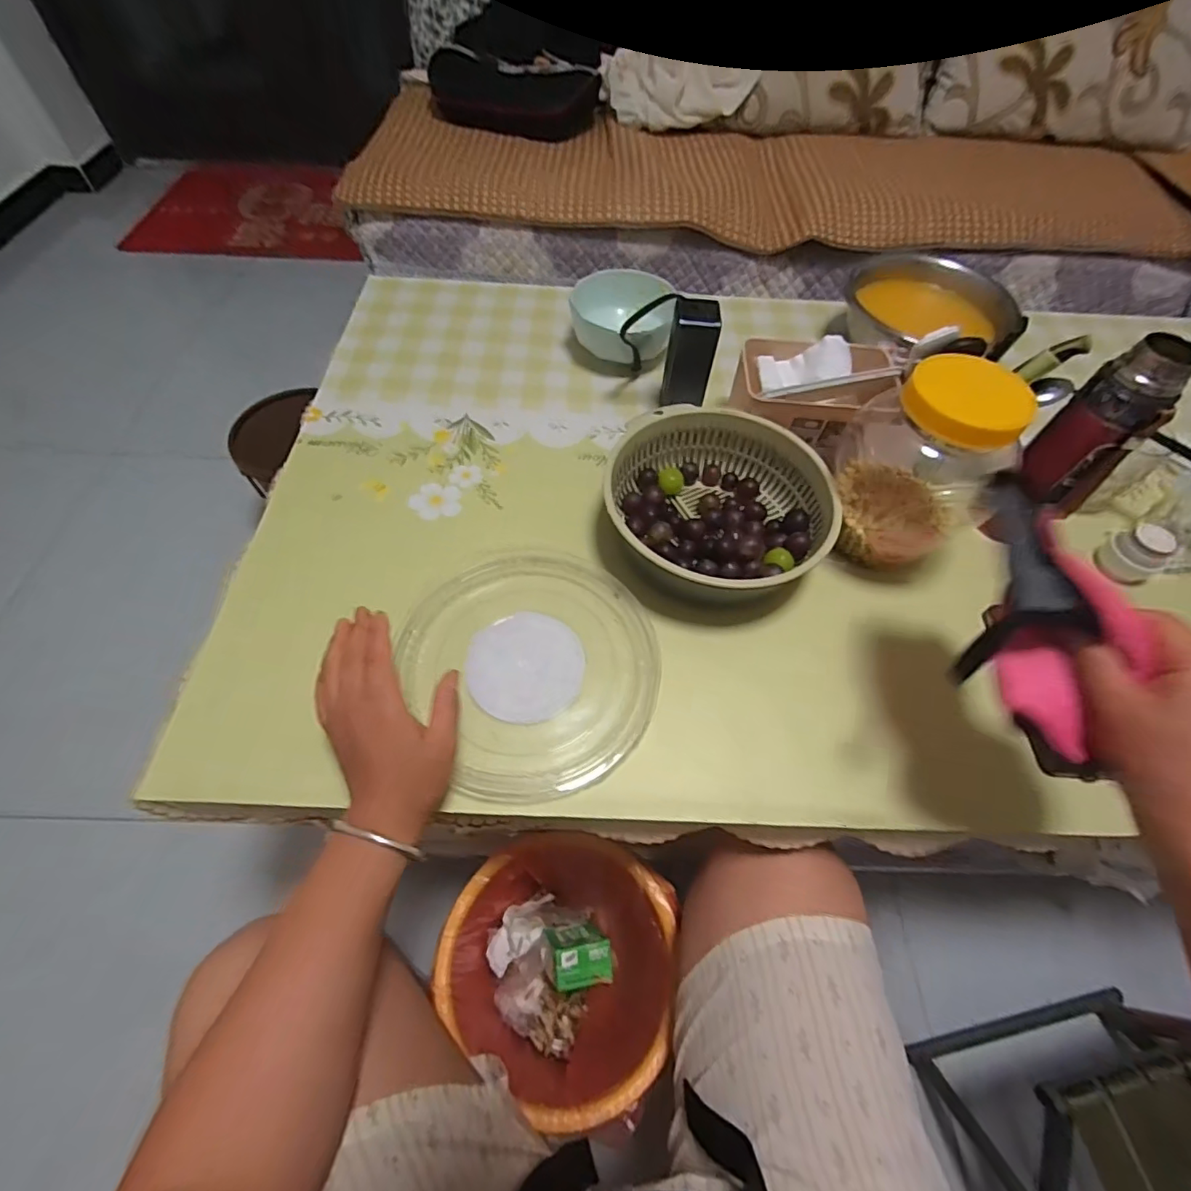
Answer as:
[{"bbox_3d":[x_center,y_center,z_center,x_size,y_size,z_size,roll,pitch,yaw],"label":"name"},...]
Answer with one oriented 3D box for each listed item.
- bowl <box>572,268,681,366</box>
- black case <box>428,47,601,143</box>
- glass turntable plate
[{"bbox_3d":[0.035,-0.358,0.731,0.131,0.083,0.121,1,58,-2],"label":"bowl"},{"bbox_3d":[-0.192,-1.130,1.256,0.372,0.099,0.149,15,58,6],"label":"black case"},{"bbox_3d":[-0.056,0.055,0.510,0.213,0.022,0.240,-30,64,-20],"label":"glass turntable plate"}]

